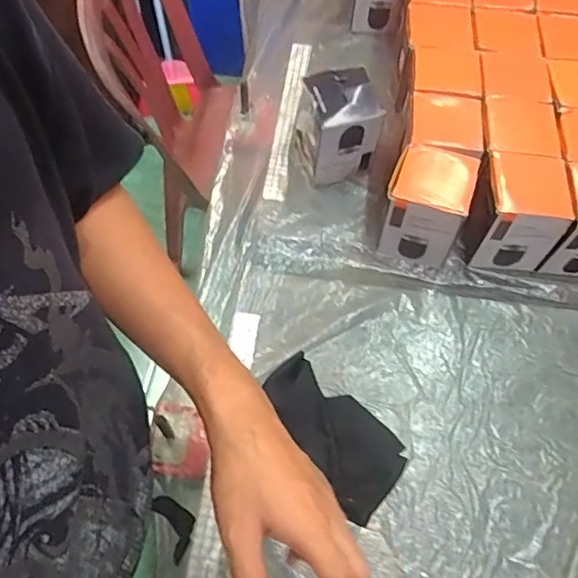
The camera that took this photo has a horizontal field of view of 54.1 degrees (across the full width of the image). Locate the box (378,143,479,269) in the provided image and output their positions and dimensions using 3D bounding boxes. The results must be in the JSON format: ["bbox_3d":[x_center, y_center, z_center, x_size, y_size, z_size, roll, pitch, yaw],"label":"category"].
[{"bbox_3d":[0.170,-0.101,0.721,0.097,0.126,0.094,20,62,9],"label":"box"}]

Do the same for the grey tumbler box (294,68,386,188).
[{"bbox_3d":[0.063,-0.221,0.777,0.096,0.129,0.095,-13,62,-9],"label":"grey tumbler box"}]

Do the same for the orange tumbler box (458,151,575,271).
[{"bbox_3d":[0.280,-0.094,0.722,0.099,0.126,0.100,2,61,-1],"label":"orange tumbler box"}]

